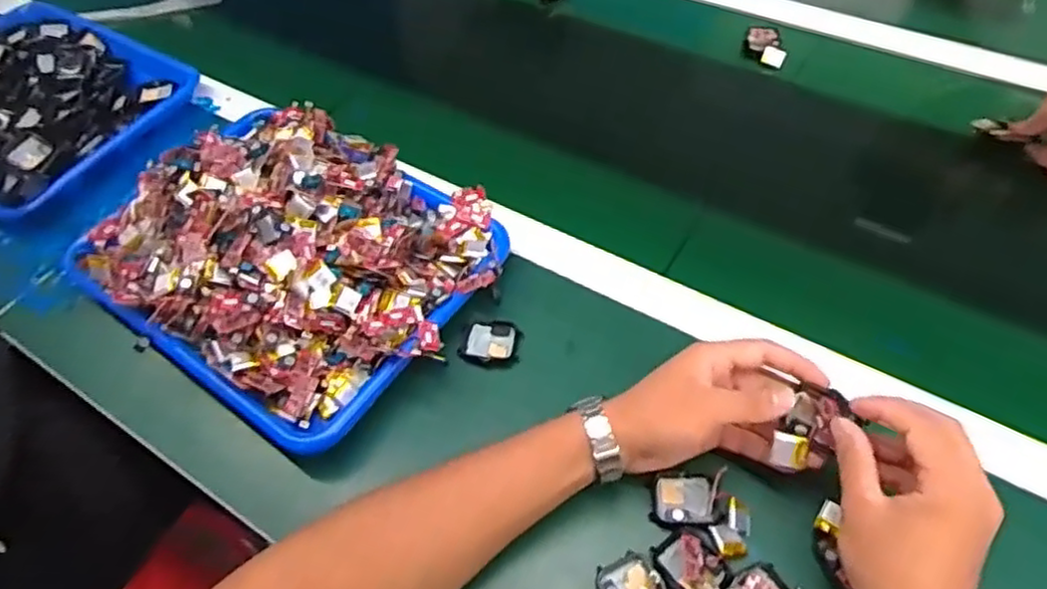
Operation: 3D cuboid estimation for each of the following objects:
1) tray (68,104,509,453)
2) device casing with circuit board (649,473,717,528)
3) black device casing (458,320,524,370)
[{"bbox_3d":[-0.201,-0.048,0.584,0.331,0.075,0.258,29,62,23],"label":"tray"},{"bbox_3d":[0.109,0.139,0.473,0.042,0.009,0.036,-1,54,5],"label":"device casing with circuit board"},{"bbox_3d":[-0.027,0.040,0.562,0.047,0.013,0.039,9,56,12],"label":"black device casing"}]

